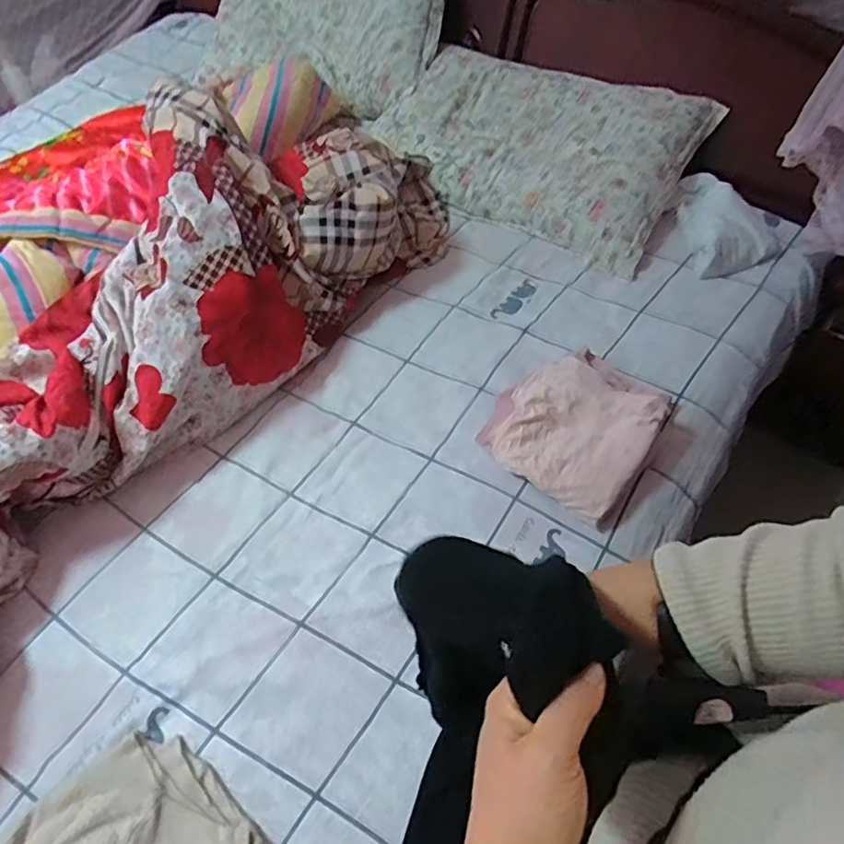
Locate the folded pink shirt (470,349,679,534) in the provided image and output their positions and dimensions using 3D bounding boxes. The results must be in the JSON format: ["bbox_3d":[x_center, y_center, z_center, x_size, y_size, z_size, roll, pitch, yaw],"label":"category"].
[{"bbox_3d":[0.245,-0.005,0.903,0.236,0.070,0.271,31,63,20],"label":"folded pink shirt"}]

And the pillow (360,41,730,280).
[{"bbox_3d":[0.258,-0.624,1.258,0.641,0.143,0.446,30,62,19],"label":"pillow"}]

